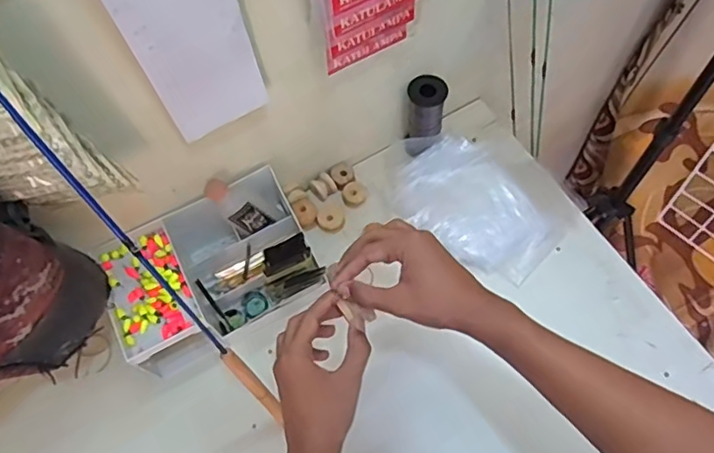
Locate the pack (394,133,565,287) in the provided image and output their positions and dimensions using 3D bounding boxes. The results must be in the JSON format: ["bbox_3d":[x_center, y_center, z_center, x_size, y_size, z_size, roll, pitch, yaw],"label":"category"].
[{"bbox_3d":[0.143,-0.032,0.738,0.230,0.040,0.152,39,72,20],"label":"pack"}]

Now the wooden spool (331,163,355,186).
[{"bbox_3d":[-0.019,-0.069,0.772,0.029,0.015,0.027,-30,66,-11],"label":"wooden spool"}]

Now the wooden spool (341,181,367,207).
[{"bbox_3d":[-0.004,-0.042,0.762,0.031,0.019,0.031,-1,64,3],"label":"wooden spool"}]

